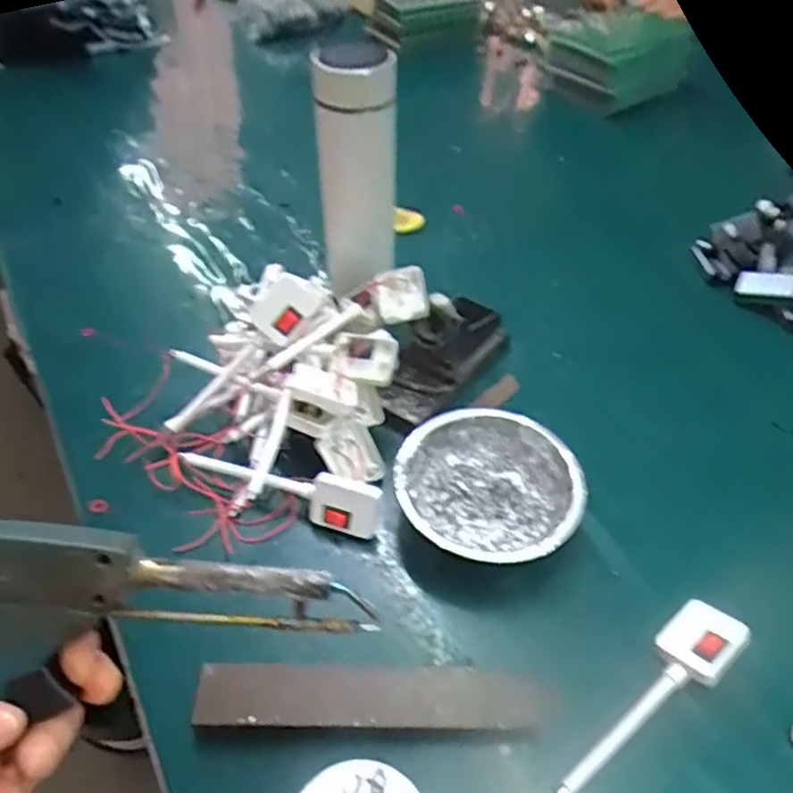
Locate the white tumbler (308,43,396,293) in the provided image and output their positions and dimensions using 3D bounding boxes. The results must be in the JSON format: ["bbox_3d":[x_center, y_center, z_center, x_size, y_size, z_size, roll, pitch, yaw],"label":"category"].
[{"bbox_3d":[-0.032,-0.187,0.573,0.060,0.231,0.061,0,47,0],"label":"white tumbler"}]

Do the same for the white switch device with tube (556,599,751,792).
[{"bbox_3d":[0.151,0.177,0.390,0.153,0.016,0.039,-34,56,-28],"label":"white switch device with tube"}]

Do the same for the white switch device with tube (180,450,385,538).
[{"bbox_3d":[-0.085,0.067,0.483,0.149,0.035,0.030,11,48,9],"label":"white switch device with tube"}]

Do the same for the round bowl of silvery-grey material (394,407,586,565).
[{"bbox_3d":[0.067,0.068,0.481,0.125,0.050,0.124,0,47,0],"label":"round bowl of silvery-grey material"}]

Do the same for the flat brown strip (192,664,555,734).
[{"bbox_3d":[-0.012,0.175,0.390,0.201,0.007,0.037,2,42,-2],"label":"flat brown strip"}]

